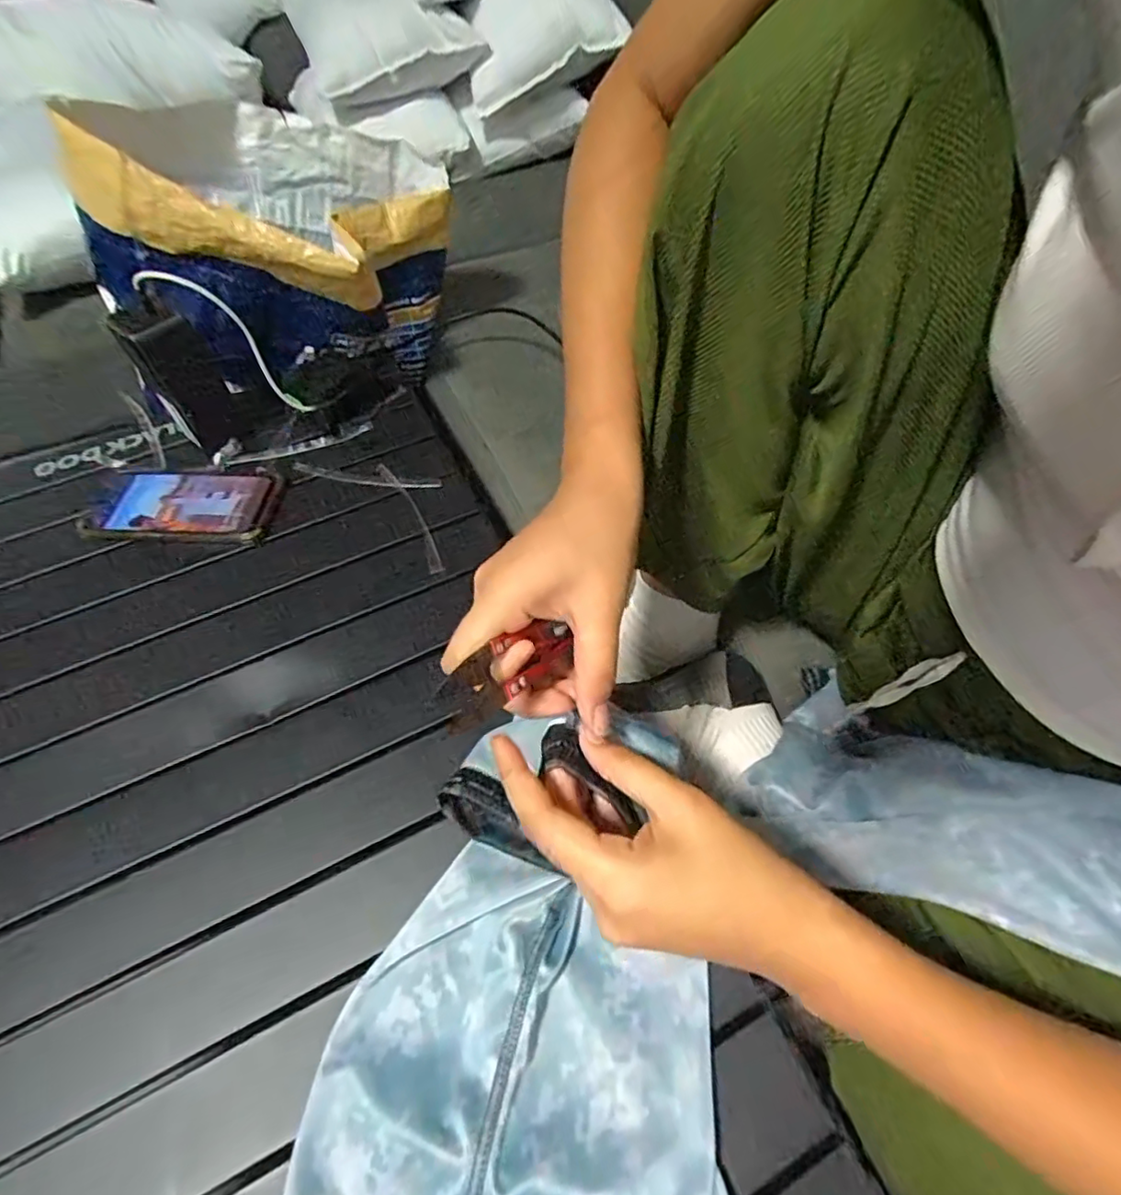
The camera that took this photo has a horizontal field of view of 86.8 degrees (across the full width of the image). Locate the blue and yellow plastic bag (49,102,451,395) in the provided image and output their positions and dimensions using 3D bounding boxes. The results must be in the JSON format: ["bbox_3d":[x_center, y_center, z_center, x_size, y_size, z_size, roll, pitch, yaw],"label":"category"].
[{"bbox_3d":[-0.273,-0.365,0.614,0.232,0.226,0.279,19,58,16],"label":"blue and yellow plastic bag"}]

